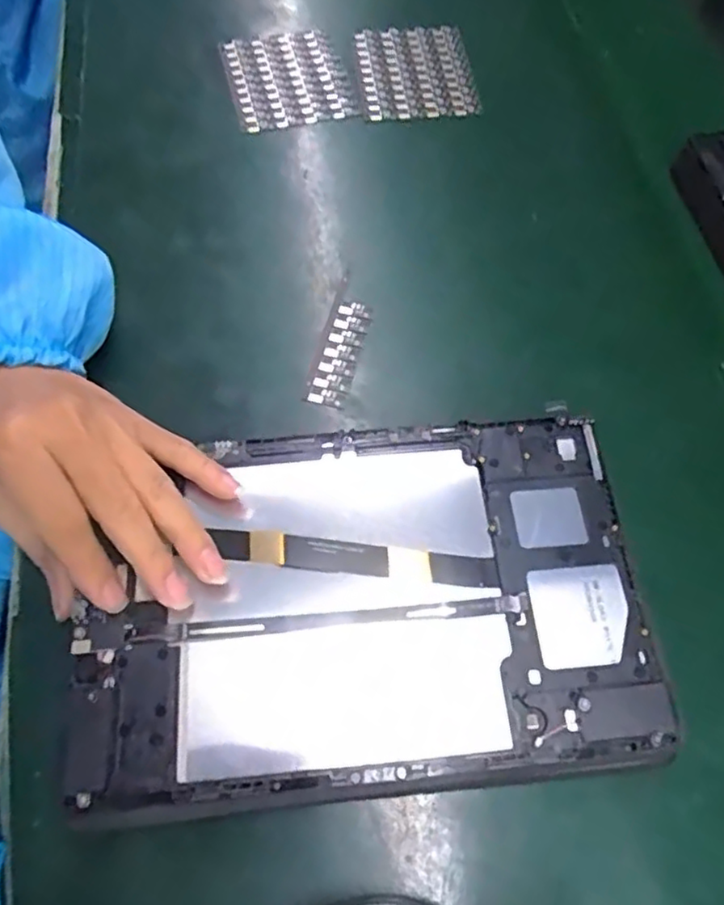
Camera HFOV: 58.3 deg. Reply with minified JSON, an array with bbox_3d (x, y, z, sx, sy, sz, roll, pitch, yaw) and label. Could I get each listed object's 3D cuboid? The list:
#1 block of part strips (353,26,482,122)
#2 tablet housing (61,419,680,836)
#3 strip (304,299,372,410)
[{"bbox_3d":[0.038,-0.279,0.476,0.079,0.008,0.095,-5,64,-5],"label":"block of part strips"},{"bbox_3d":[0.001,0.065,0.281,0.232,0.013,0.157,-5,64,-2],"label":"tablet housing"},{"bbox_3d":[-0.012,-0.056,0.362,0.021,0.004,0.070,16,64,5],"label":"strip"}]

